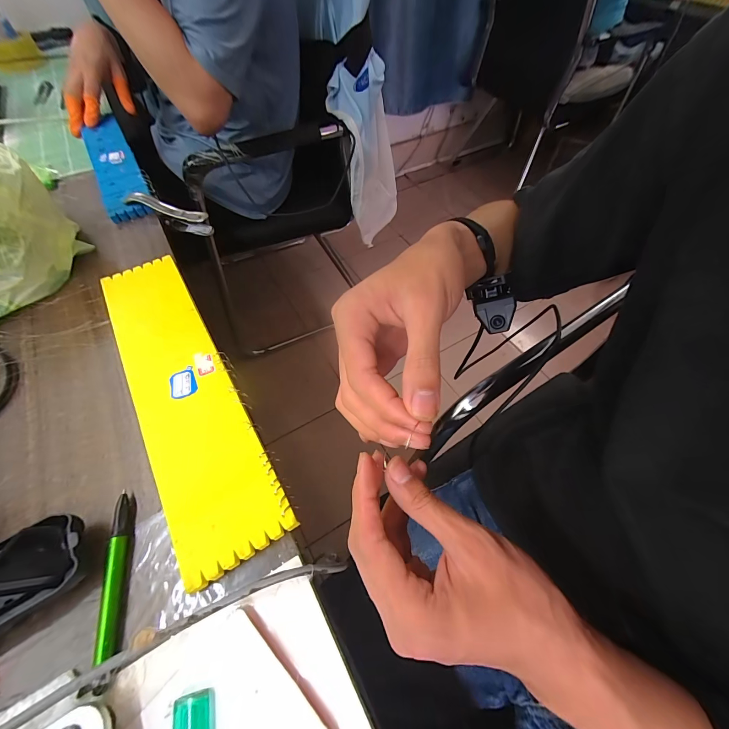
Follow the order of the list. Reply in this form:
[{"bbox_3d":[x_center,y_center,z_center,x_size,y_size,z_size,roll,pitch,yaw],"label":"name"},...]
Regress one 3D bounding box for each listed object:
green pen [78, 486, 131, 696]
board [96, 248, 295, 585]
[{"bbox_3d":[-0.172,0.148,0.221,0.016,0.015,0.114,-10,59,-7],"label":"green pen"},{"bbox_3d":[-0.175,0.013,0.300,0.080,0.006,0.340,-29,62,-16],"label":"board"}]

